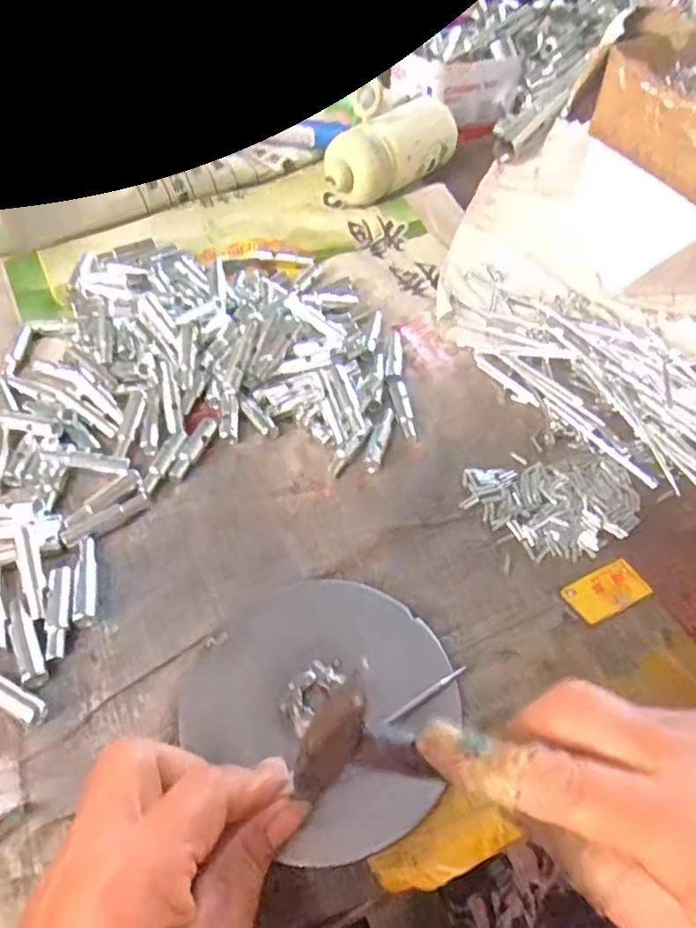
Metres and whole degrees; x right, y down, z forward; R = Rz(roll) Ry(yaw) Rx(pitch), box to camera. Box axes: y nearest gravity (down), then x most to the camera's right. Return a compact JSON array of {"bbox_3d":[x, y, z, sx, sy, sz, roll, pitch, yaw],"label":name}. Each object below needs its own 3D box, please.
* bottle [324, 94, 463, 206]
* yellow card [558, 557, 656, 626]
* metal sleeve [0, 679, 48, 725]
[{"bbox_3d":[0.046,-0.306,0.617,0.154,0.071,0.060,-36,58,-27],"label":"bottle"},{"bbox_3d":[0.140,0.068,0.340,0.044,0.004,0.025,-20,52,-17],"label":"yellow card"},{"bbox_3d":[-0.164,0.108,0.300,0.051,0.006,0.011,23,53,18],"label":"metal sleeve"}]

